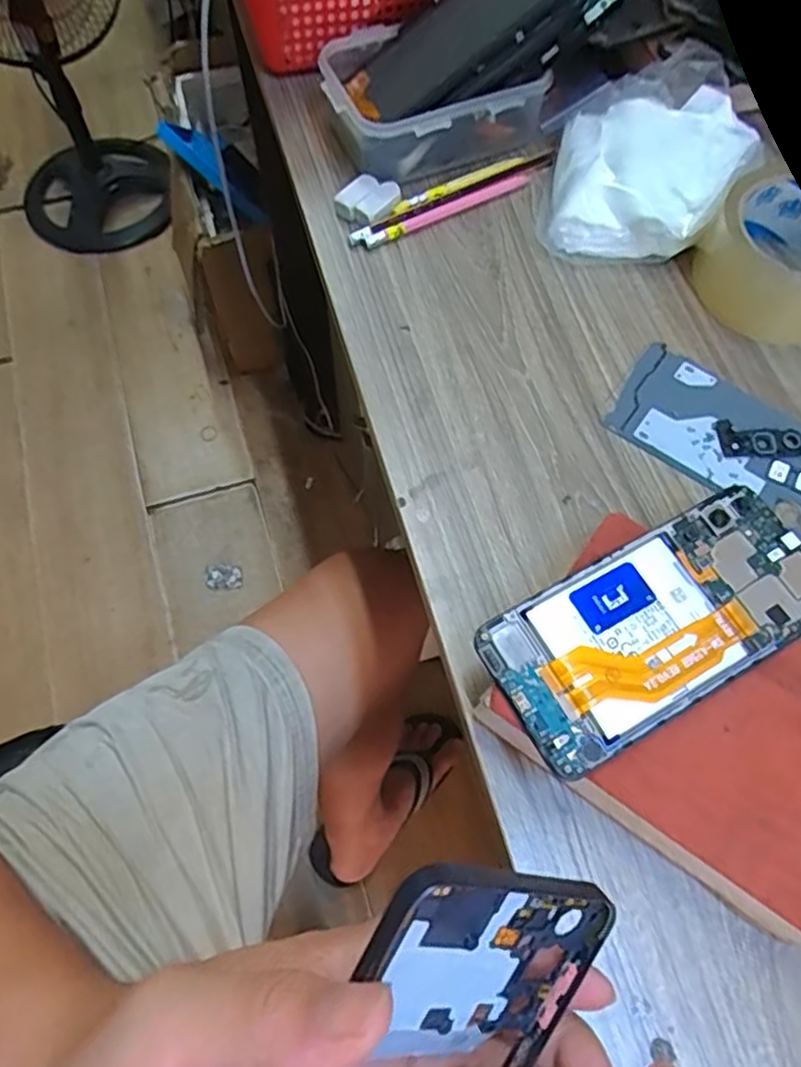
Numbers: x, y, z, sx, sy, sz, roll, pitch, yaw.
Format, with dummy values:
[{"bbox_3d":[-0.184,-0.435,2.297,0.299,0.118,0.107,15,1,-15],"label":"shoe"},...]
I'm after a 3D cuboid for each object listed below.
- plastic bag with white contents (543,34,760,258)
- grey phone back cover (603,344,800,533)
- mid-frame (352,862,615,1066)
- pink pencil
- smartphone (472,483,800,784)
[{"bbox_3d":[0.162,-0.241,0.453,0.121,0.053,0.147,19,67,7],"label":"plastic bag with white contents"},{"bbox_3d":[0.196,-0.049,0.395,0.151,0.004,0.068,34,69,13],"label":"grey phone back cover"},{"bbox_3d":[0.001,0.168,0.205,0.079,0.008,0.165,22,99,-28],"label":"mid-frame"},{"bbox_3d":[0.033,-0.214,0.462,0.124,0.005,0.010,-28,69,-13],"label":"pink pencil"},{"bbox_3d":[0.115,0.038,0.307,0.154,0.007,0.073,-27,69,-13],"label":"smartphone"}]

